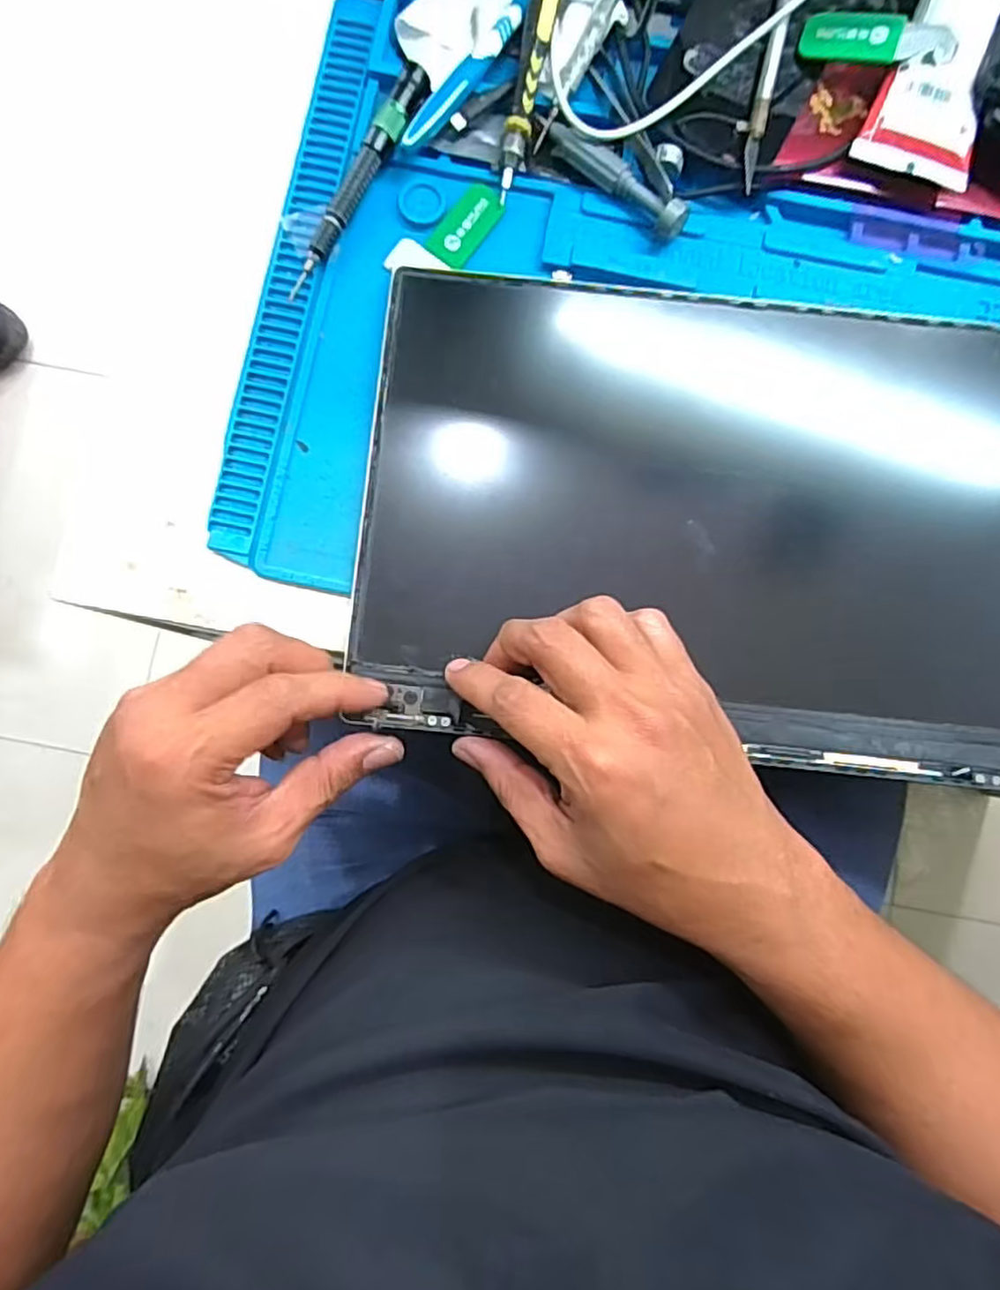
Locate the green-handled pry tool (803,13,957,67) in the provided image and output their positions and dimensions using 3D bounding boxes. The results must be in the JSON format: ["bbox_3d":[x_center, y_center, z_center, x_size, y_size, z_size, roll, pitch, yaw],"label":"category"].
[{"bbox_3d":[0.185,-0.297,0.327,0.069,0.011,0.019,18,86,16],"label":"green-handled pry tool"}]

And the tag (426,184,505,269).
[{"bbox_3d":[-0.017,-0.217,0.343,0.022,0.004,0.045,36,85,3],"label":"tag"}]

